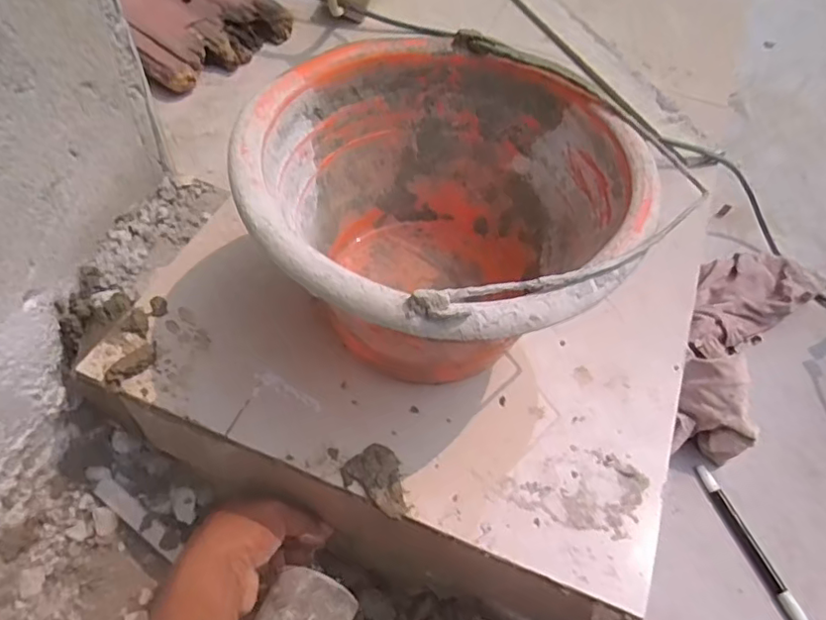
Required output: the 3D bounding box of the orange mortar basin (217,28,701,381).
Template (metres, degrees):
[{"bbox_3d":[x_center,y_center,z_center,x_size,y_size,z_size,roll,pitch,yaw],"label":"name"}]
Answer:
[{"bbox_3d":[0.016,-0.047,0.416,0.235,0.168,0.236,3,55,-4],"label":"orange mortar basin"}]

